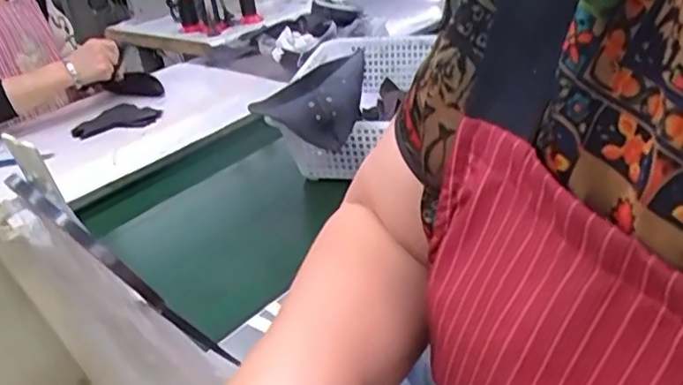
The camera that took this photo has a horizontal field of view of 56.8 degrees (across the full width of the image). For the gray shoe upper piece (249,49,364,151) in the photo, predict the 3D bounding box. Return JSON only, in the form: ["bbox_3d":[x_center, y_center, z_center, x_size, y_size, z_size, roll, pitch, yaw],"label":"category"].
[{"bbox_3d":[-0.031,-0.129,0.873,0.119,0.077,0.192,8,34,24],"label":"gray shoe upper piece"}]

